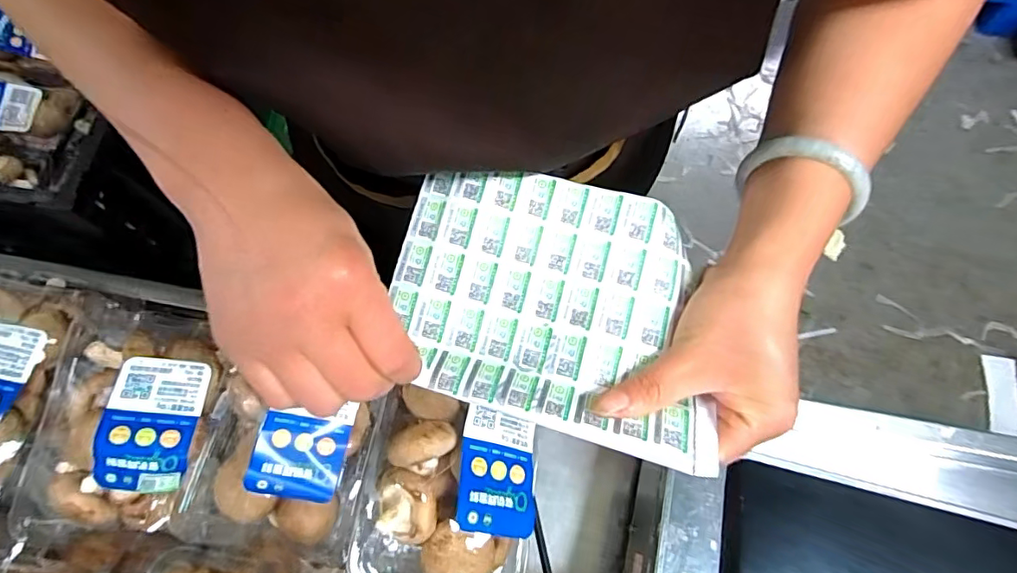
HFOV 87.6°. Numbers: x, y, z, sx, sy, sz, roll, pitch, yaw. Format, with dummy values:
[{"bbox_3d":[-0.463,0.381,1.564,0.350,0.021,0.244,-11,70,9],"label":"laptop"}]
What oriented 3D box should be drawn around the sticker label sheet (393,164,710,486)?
[{"bbox_3d":[0.026,0.007,0.299,0.186,0.027,0.135,17,69,7],"label":"sticker label sheet"}]

